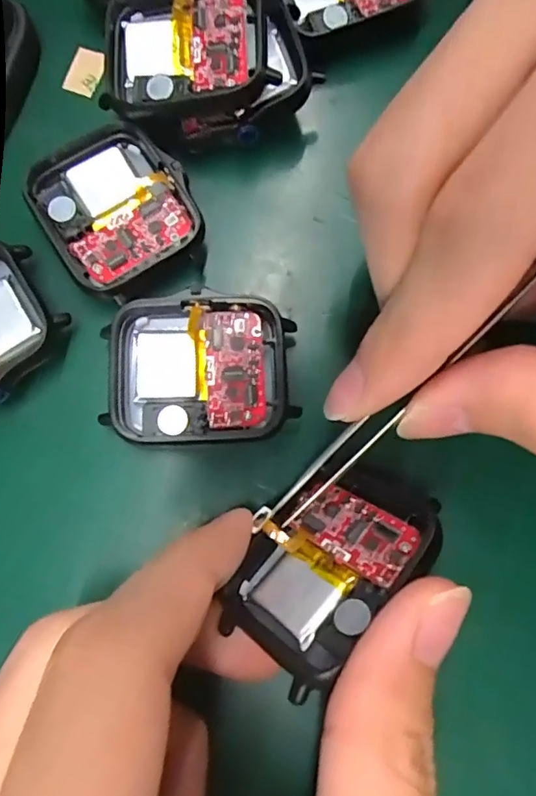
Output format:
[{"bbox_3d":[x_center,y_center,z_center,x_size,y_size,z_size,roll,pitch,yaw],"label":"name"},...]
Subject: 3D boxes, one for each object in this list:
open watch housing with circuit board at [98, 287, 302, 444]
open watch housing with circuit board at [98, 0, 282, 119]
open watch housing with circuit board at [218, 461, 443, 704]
[{"bbox_3d":[-0.017,-0.008,0.130,0.045,0.007,0.038,-5,78,-1],"label":"open watch housing with circuit board"},{"bbox_3d":[-0.022,-0.094,0.139,0.043,0.011,0.038,-3,78,0],"label":"open watch housing with circuit board"},{"bbox_3d":[0.013,0.033,0.111,0.047,0.011,0.034,-43,41,-16],"label":"open watch housing with circuit board"}]

